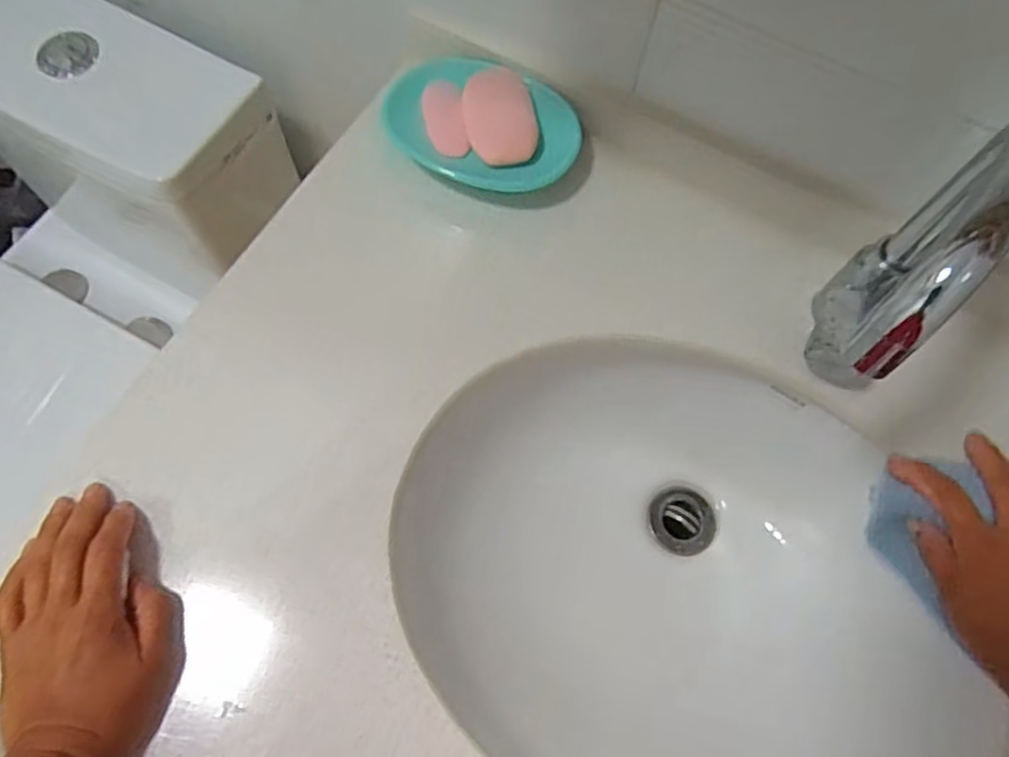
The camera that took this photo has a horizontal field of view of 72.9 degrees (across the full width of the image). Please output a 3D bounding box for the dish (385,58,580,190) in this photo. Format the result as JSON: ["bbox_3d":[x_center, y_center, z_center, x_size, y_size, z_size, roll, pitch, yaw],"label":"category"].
[{"bbox_3d":[-0.017,-0.189,0.526,0.145,0.034,0.097,23,69,7],"label":"dish"}]

